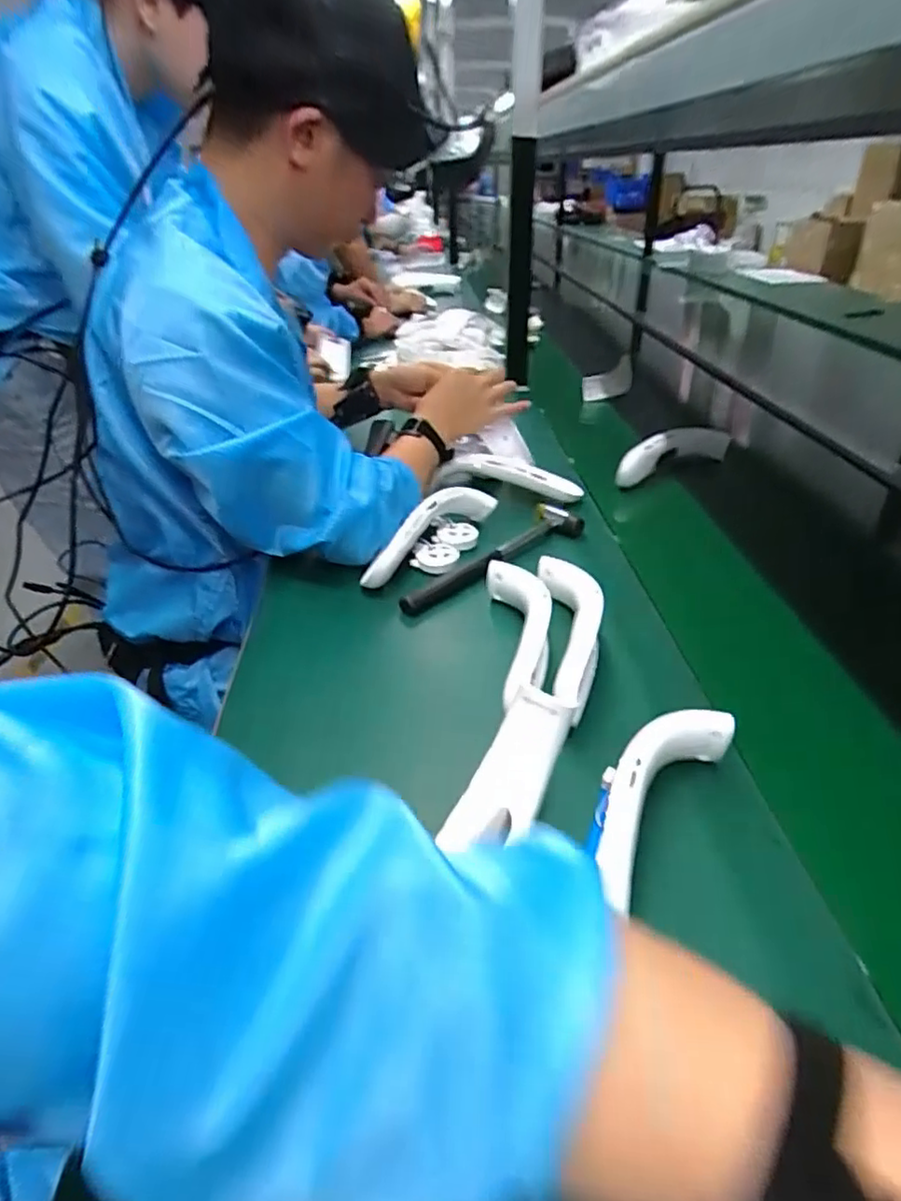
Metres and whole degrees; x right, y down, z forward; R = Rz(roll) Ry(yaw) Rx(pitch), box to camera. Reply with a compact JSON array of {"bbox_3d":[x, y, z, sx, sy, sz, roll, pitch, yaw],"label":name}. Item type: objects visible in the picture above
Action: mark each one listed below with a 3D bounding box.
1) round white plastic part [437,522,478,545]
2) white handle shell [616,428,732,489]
[{"bbox_3d":[0.008,-0.077,0.730,0.047,0.008,0.047,-1,35,0],"label":"round white plastic part"},{"bbox_3d":[0.304,-0.202,0.899,0.167,0.062,0.042,-13,36,-16],"label":"white handle shell"}]

